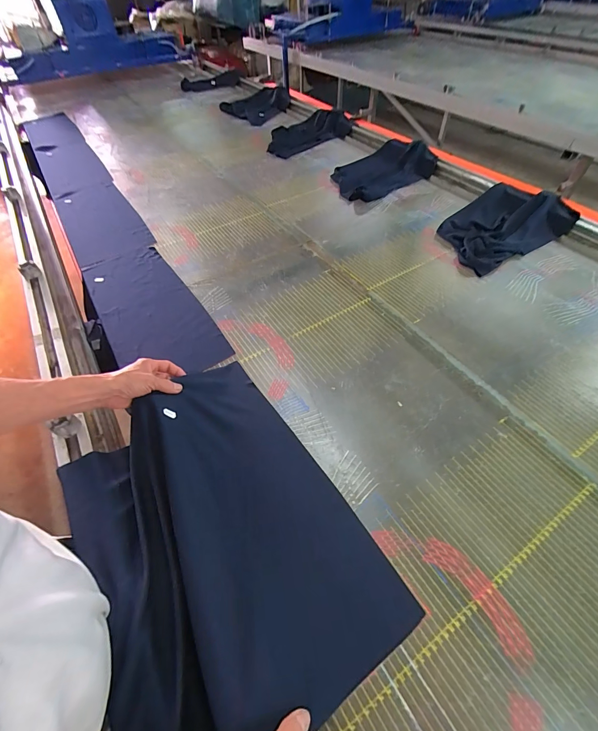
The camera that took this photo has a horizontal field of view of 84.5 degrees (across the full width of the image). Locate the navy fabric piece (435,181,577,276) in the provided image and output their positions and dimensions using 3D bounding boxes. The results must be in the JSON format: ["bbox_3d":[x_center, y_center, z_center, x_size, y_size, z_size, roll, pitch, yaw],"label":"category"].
[{"bbox_3d":[0.535,-0.392,0.900,0.386,0.048,0.253,-26,55,-18],"label":"navy fabric piece"}]

